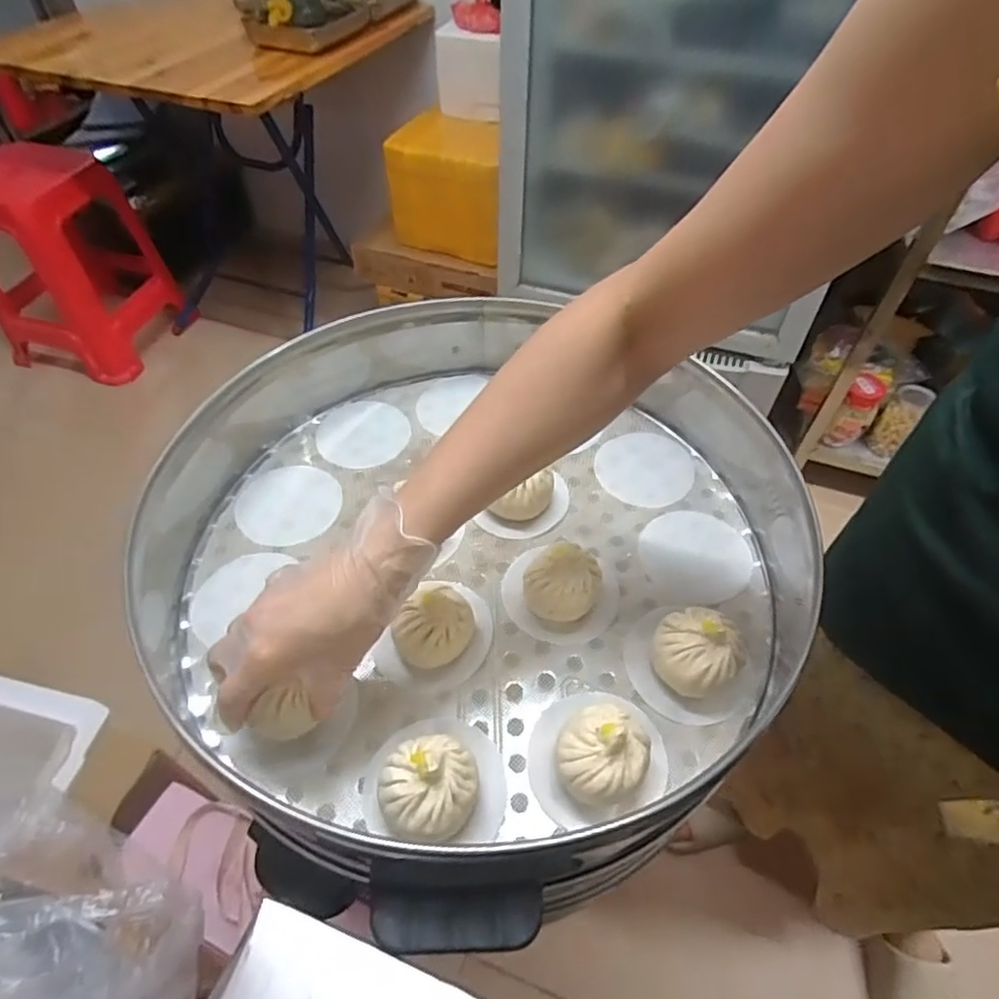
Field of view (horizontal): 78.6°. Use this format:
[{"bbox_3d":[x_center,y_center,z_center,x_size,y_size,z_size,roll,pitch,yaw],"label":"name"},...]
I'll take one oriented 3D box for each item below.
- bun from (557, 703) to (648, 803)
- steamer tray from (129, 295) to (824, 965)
[{"bbox_3d":[0.067,0.168,0.401,0.055,0.060,0.054,0,51,-1],"label":"bun"},{"bbox_3d":[-0.028,0.015,0.527,0.521,0.106,0.517,-30,57,-23],"label":"steamer tray"}]

